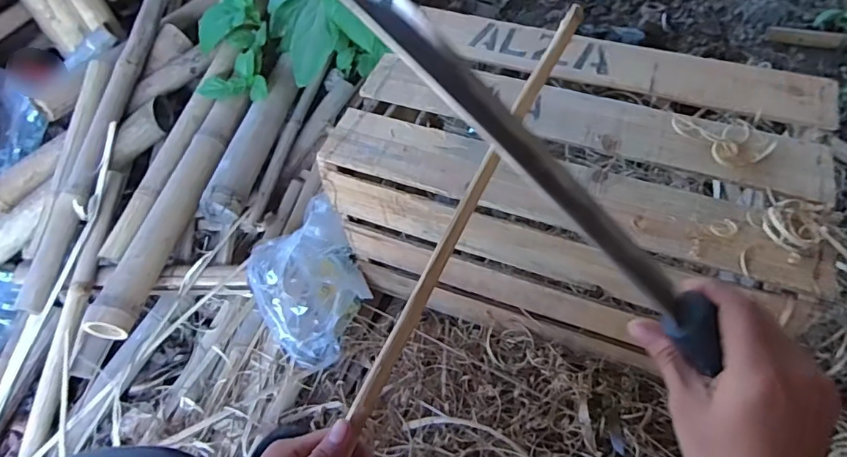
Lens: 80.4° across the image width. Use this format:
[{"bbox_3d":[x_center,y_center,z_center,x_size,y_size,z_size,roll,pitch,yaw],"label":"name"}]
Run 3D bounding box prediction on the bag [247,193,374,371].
[{"bbox_3d":[-0.198,0.088,0.855,0.187,0.149,0.221,-34,59,-17],"label":"bag"}]

